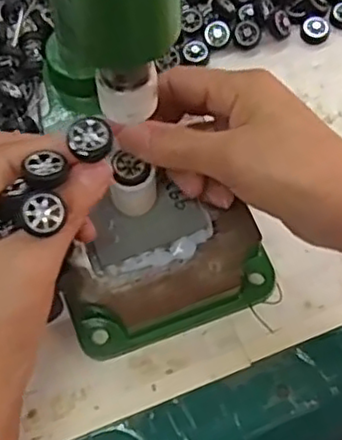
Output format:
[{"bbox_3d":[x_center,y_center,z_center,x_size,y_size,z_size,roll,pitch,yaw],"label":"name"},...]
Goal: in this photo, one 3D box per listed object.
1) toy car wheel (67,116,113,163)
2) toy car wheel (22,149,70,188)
[{"bbox_3d":[-0.035,-0.035,0.293,0.019,0.005,0.020,0,63,1],"label":"toy car wheel"},{"bbox_3d":[-0.054,-0.021,0.291,0.019,0.010,0.014,-29,66,-13],"label":"toy car wheel"}]

